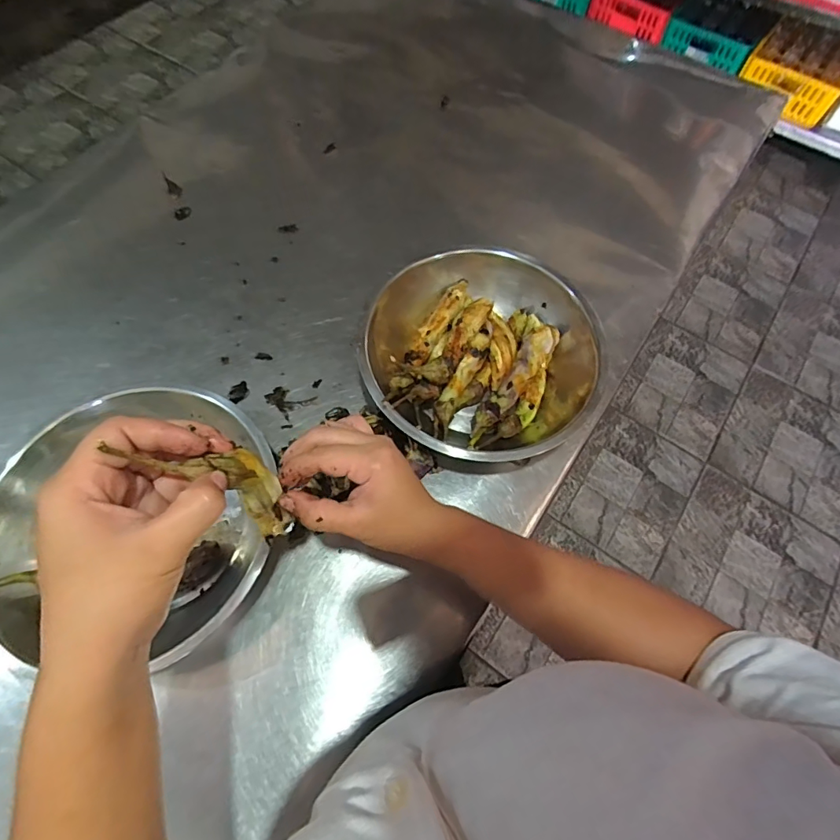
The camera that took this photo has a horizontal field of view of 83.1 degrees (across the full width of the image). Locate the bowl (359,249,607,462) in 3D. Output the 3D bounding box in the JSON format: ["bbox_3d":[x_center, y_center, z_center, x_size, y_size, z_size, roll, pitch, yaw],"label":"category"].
[{"bbox_3d":[0.062,-0.063,0.505,0.235,0.079,0.238,1,66,-2],"label":"bowl"}]

